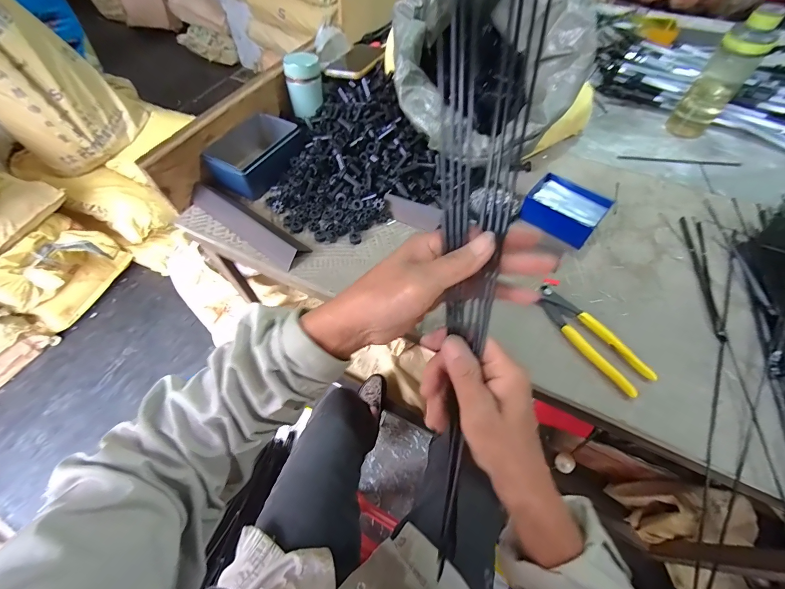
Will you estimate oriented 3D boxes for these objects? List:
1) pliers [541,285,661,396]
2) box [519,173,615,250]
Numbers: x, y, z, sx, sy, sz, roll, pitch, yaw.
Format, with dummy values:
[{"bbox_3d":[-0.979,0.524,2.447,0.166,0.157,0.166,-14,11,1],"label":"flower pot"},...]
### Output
[{"bbox_3d":[0.245,0.050,0.417,0.043,0.012,0.153,-30,61,-17],"label":"pliers"},{"bbox_3d":[0.267,-0.132,0.522,0.105,0.037,0.081,35,64,21],"label":"box"}]

